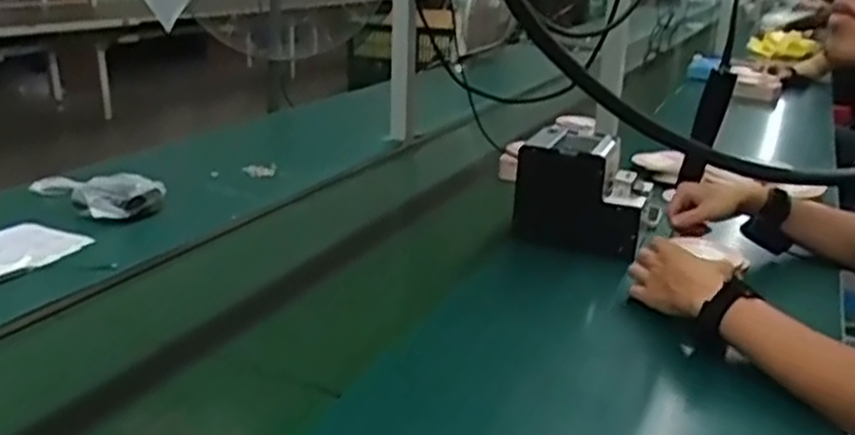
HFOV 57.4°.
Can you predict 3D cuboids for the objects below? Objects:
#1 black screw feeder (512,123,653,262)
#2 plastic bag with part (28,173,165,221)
[{"bbox_3d":[0.224,-0.029,1.124,0.183,0.161,0.128,9,21,19],"label":"black screw feeder"},{"bbox_3d":[-0.512,-0.029,1.211,0.192,0.054,0.097,-3,20,-12],"label":"plastic bag with part"}]

